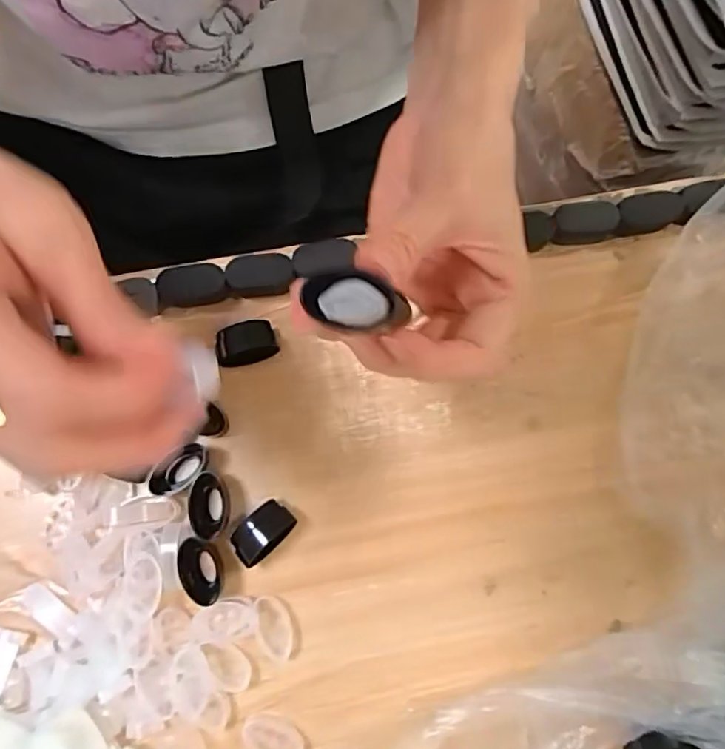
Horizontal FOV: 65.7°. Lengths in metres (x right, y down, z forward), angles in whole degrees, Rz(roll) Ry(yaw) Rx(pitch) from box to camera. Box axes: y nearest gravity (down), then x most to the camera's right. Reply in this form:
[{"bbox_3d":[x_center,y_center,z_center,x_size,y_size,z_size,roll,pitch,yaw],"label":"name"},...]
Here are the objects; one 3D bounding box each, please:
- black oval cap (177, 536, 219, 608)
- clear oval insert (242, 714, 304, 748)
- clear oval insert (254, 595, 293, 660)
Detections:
[{"bbox_3d":[-0.085,0.103,0.294,0.017,0.018,0.034,-14,80,-4],"label":"black oval cap"},{"bbox_3d":[-0.045,0.184,0.284,0.032,0.007,0.017,27,80,4],"label":"clear oval insert"},{"bbox_3d":[-0.047,0.133,0.295,0.017,0.004,0.032,-22,80,-5],"label":"clear oval insert"}]

